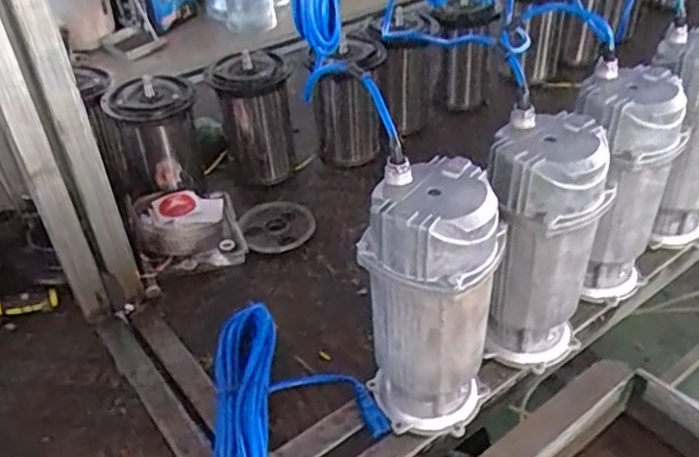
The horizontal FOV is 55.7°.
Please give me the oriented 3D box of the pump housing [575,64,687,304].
[{"bbox_3d":[0.338,-0.052,0.864,0.126,0.285,0.123,-26,45,-28],"label":"pump housing"}]

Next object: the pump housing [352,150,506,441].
[{"bbox_3d":[0.084,0.080,0.708,0.134,0.292,0.123,8,39,11],"label":"pump housing"}]

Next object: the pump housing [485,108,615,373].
[{"bbox_3d":[0.217,0.024,0.775,0.132,0.293,0.124,15,41,19],"label":"pump housing"}]

